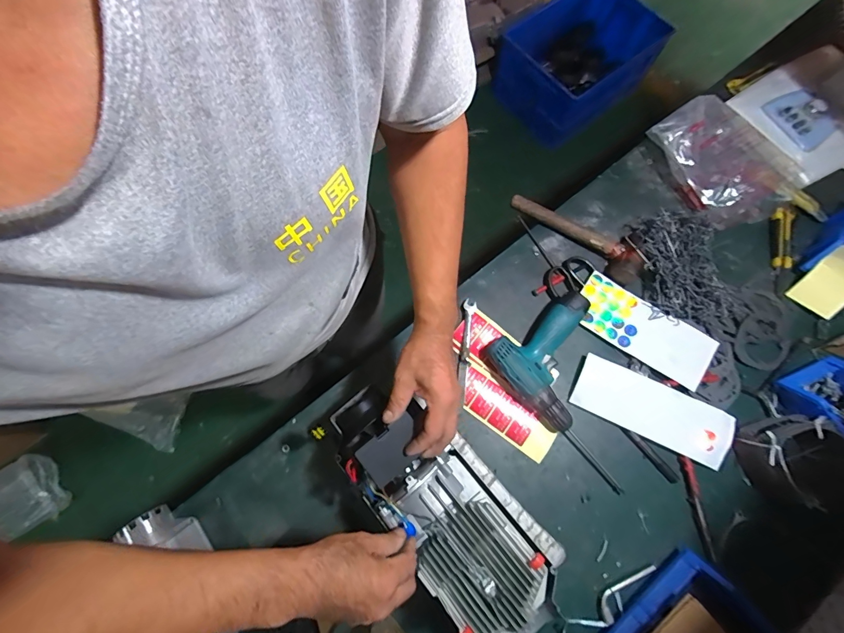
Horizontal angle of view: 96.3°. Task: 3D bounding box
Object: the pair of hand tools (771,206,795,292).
[{"bbox_3d":[0.703,-0.134,0.737,0.033,0.020,0.162,12,75,5],"label":"pair of hand tools"}]

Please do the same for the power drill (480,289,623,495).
[{"bbox_3d":[0.268,0.133,0.637,0.195,0.063,0.309,-31,76,-7],"label":"power drill"}]

